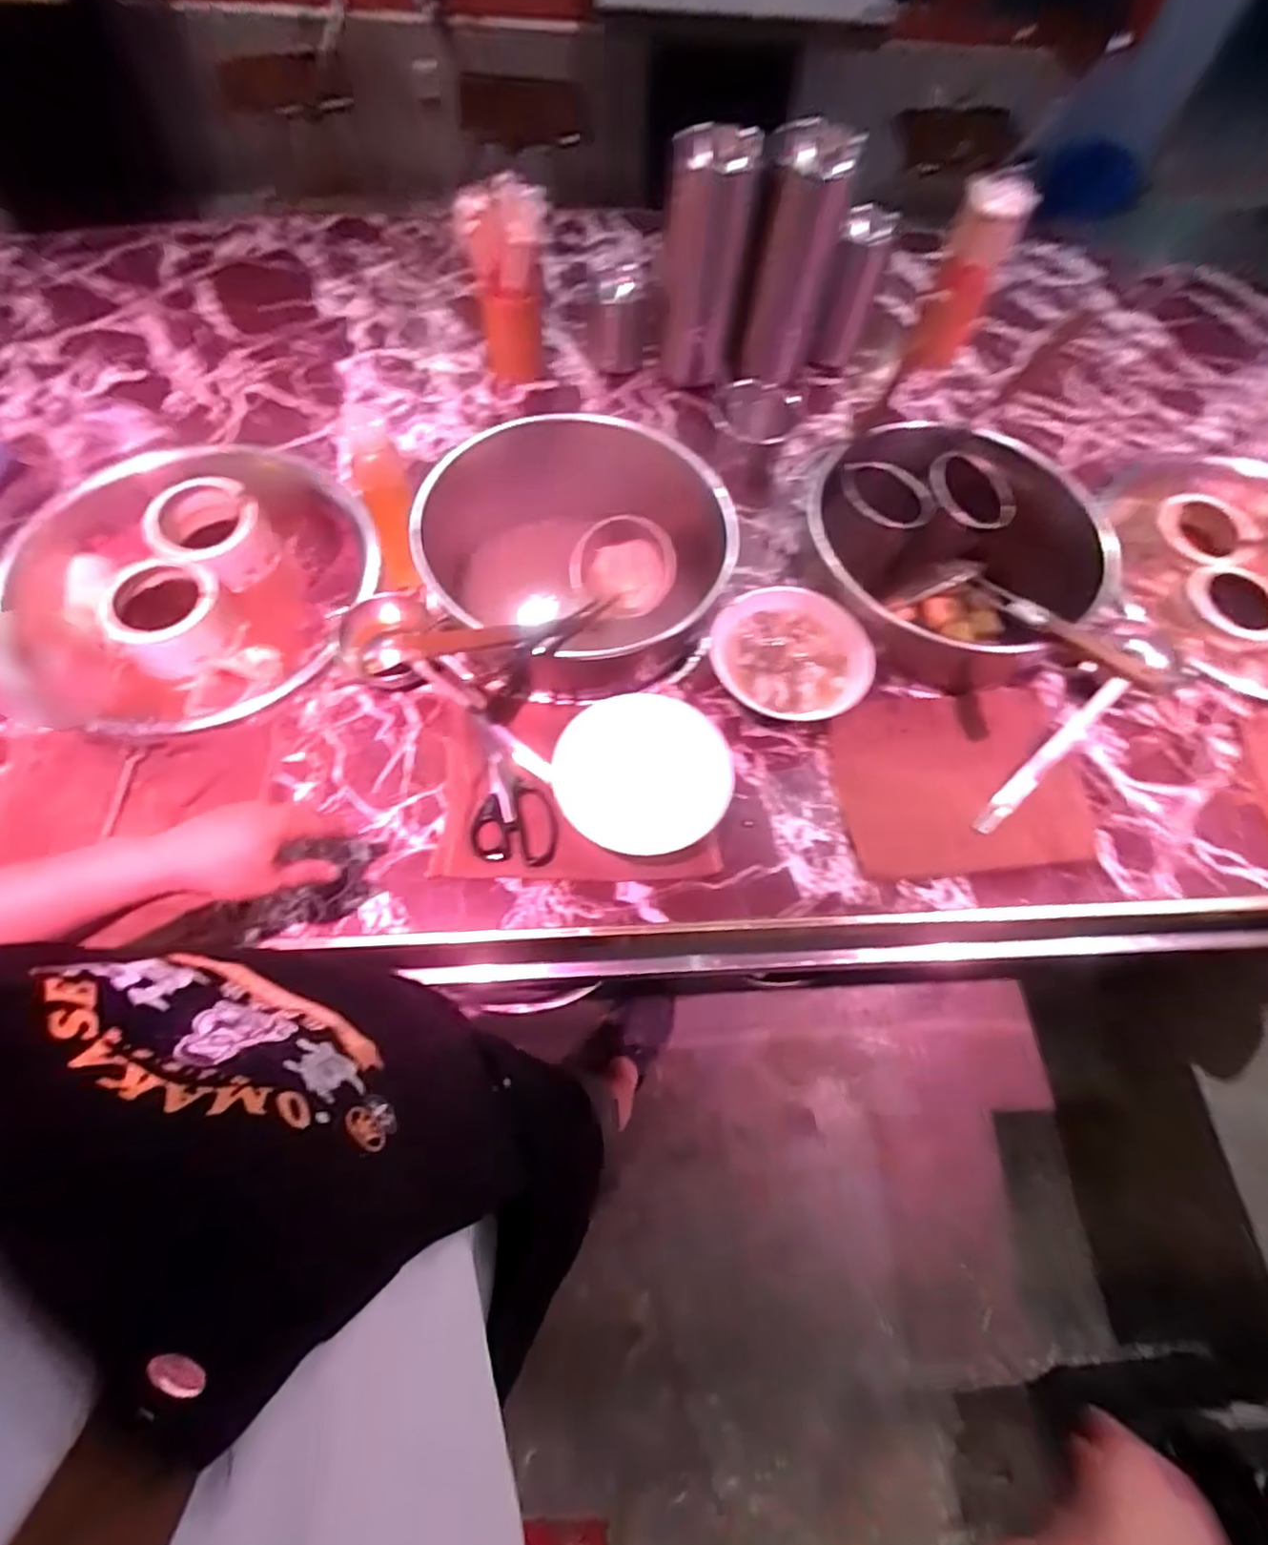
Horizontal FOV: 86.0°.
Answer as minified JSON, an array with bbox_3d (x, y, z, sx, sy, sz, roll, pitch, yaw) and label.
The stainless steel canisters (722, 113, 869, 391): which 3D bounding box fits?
[{"bbox_3d":[0.206,-0.685,0.931,0.096,0.273,0.090,28,66,9],"label":"stainless steel canisters"}]

